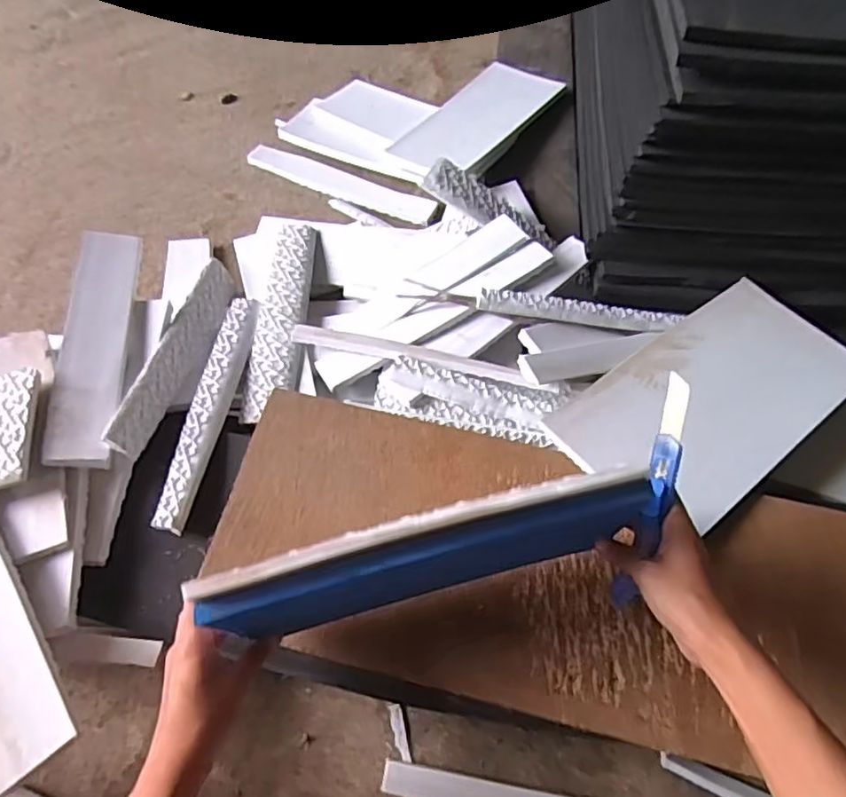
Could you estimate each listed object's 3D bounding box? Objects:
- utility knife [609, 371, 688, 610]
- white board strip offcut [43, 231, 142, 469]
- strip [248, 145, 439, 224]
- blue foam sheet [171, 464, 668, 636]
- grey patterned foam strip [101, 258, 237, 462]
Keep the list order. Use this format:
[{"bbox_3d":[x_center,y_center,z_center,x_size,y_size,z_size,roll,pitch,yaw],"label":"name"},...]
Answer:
[{"bbox_3d":[0.170,0.070,0.446,0.019,0.017,0.173,13,96,7],"label":"utility knife"},{"bbox_3d":[-0.325,-0.056,0.608,0.058,0.026,0.260,-6,62,-3],"label":"white board strip offcut"},{"bbox_3d":[-0.112,-0.295,0.844,0.276,0.015,0.041,22,64,12],"label":"strip"},{"bbox_3d":[0.012,0.108,0.418,0.291,0.153,0.027,-14,62,-7],"label":"blue foam sheet"},{"bbox_3d":[-0.257,-0.054,0.656,0.008,0.046,0.279,-29,36,33],"label":"grey patterned foam strip"}]

